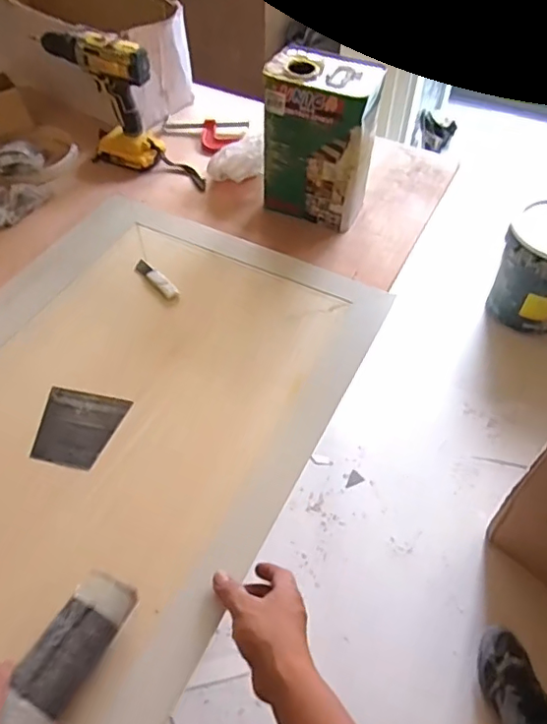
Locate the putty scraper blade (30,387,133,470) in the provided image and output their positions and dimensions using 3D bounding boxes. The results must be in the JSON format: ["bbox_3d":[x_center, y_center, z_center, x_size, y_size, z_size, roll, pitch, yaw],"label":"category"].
[{"bbox_3d":[-0.233,0.078,0.666,0.092,0.010,0.099,13,53,4],"label":"putty scraper blade"}]

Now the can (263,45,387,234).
[{"bbox_3d":[0.072,-0.341,0.878,0.157,0.231,0.108,20,54,14],"label":"can"}]

